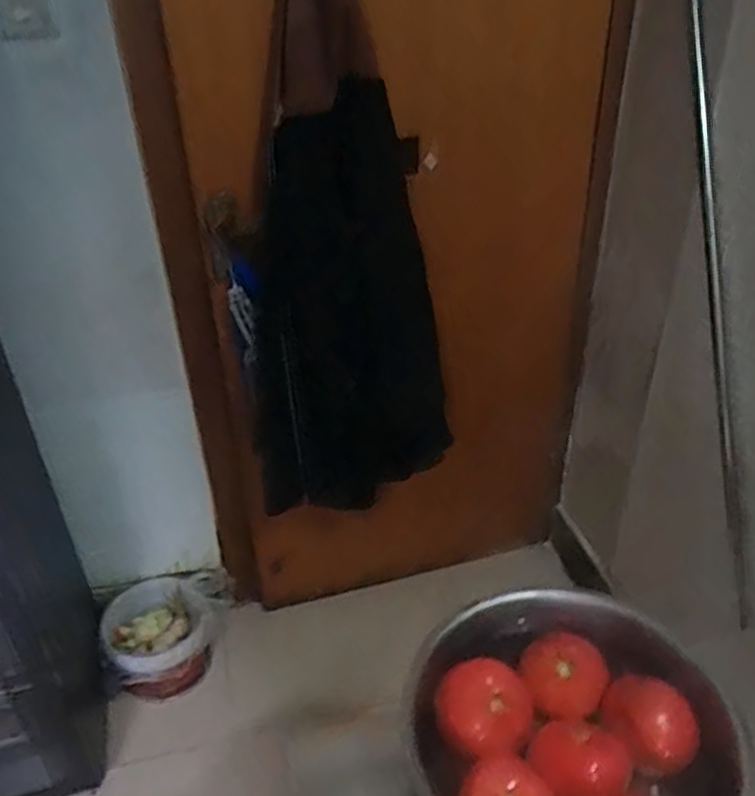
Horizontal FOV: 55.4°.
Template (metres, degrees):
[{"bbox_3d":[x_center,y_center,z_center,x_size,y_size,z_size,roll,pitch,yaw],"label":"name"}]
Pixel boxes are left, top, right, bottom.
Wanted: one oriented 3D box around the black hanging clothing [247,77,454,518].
[{"bbox_3d":[-0.063,-0.139,1.429,0.407,0.830,0.136,-5,34,-4],"label":"black hanging clothing"}]

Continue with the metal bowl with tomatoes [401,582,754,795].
[{"bbox_3d":[0.176,0.312,0.649,0.272,0.124,0.264,-1,33,1],"label":"metal bowl with tomatoes"}]

